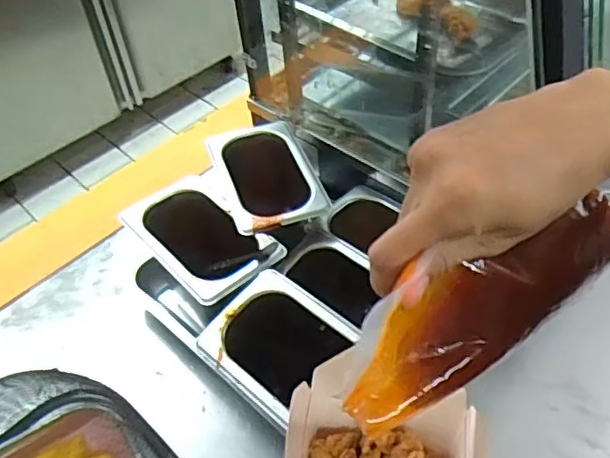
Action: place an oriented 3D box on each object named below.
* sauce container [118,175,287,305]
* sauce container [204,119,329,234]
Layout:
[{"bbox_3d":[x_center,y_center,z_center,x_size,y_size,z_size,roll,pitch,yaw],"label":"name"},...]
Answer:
[{"bbox_3d":[-0.117,0.019,0.709,0.108,0.072,0.183,-36,55,-25],"label":"sauce container"},{"bbox_3d":[-0.041,-0.028,0.798,0.122,0.144,0.185,-15,49,-9],"label":"sauce container"}]

